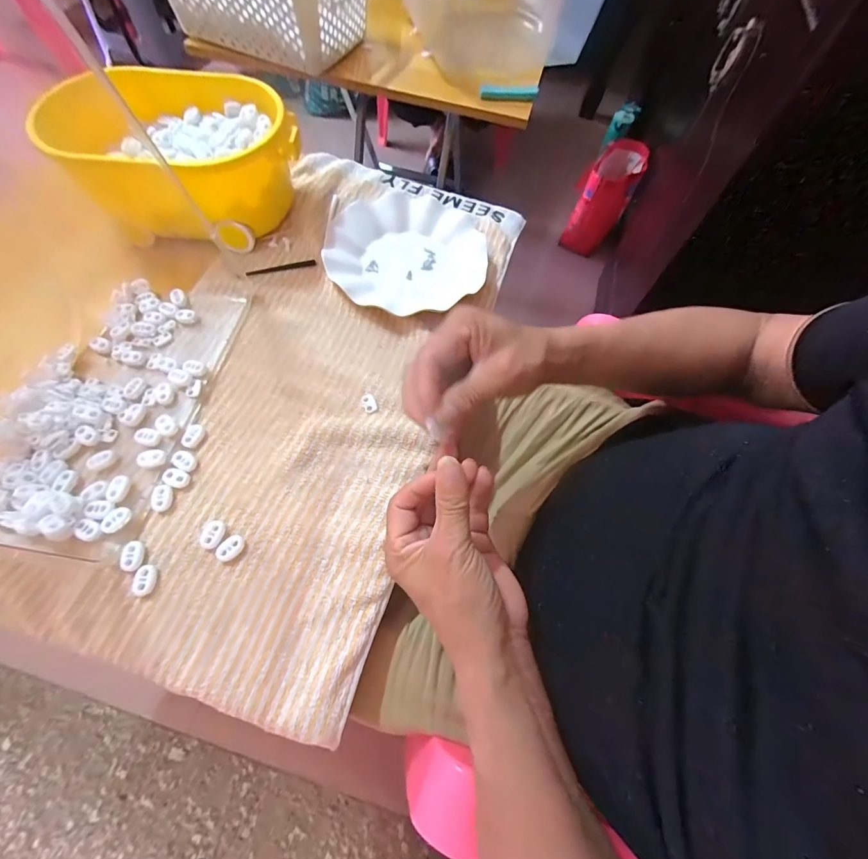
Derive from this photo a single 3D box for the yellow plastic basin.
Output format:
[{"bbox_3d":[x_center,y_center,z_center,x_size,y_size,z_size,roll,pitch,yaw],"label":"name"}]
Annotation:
[{"bbox_3d":[-0.262,-0.292,0.432,0.227,0.102,0.184,6,64,-1],"label":"yellow plastic basin"}]

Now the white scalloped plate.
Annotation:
[{"bbox_3d":[-0.032,-0.214,0.461,0.179,0.025,0.198,2,65,-3],"label":"white scalloped plate"}]

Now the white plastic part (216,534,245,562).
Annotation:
[{"bbox_3d":[-0.166,0.097,0.317,0.016,0.004,0.022,36,68,13],"label":"white plastic part"}]

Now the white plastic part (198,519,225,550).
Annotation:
[{"bbox_3d":[-0.183,0.087,0.322,0.018,0.006,0.023,12,64,2],"label":"white plastic part"}]

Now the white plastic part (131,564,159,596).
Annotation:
[{"bbox_3d":[-0.226,0.117,0.304,0.015,0.008,0.023,-3,65,-5],"label":"white plastic part"}]

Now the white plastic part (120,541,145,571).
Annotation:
[{"bbox_3d":[-0.238,0.100,0.308,0.013,0.007,0.023,0,65,-4],"label":"white plastic part"}]

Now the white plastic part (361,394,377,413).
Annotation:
[{"bbox_3d":[-0.063,-0.026,0.382,0.012,0.004,0.020,-22,68,-13],"label":"white plastic part"}]

